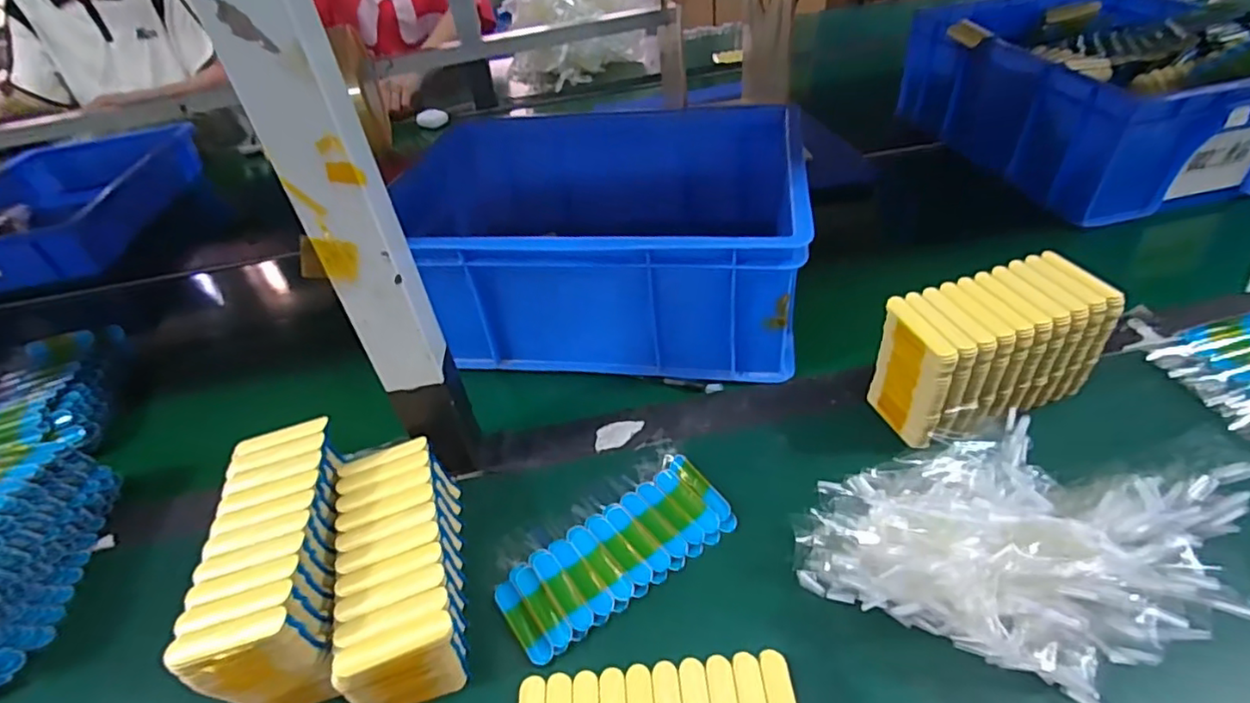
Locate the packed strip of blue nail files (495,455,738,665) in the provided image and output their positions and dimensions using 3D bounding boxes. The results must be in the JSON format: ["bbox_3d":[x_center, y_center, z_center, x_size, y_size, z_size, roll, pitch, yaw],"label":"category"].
[{"bbox_3d":[-0.006,0.134,0.406,0.161,0.010,0.070,-27,44,-21],"label":"packed strip of blue nail files"}]

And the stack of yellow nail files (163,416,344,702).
[{"bbox_3d":[-0.217,0.131,0.385,0.066,0.091,0.162,-13,40,-7],"label":"stack of yellow nail files"}]

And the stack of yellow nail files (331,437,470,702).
[{"bbox_3d":[-0.143,0.137,0.387,0.066,0.058,0.156,-15,41,-9],"label":"stack of yellow nail files"}]

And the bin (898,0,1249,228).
[{"bbox_3d":[0.588,-0.337,0.762,0.314,0.135,0.415,-12,40,-4],"label":"bin"}]

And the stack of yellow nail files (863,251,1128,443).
[{"bbox_3d":[0.272,0.002,0.454,0.149,0.098,0.071,-18,41,-12],"label":"stack of yellow nail files"}]

